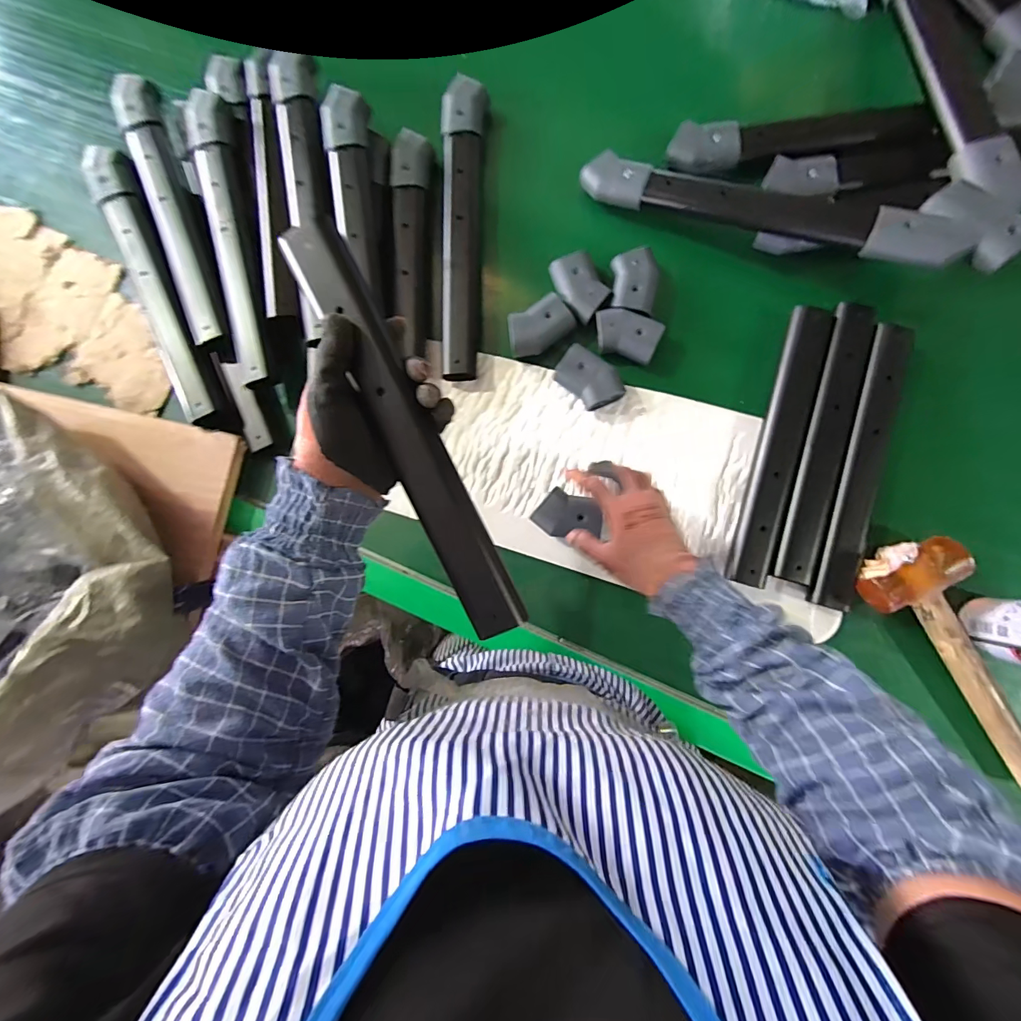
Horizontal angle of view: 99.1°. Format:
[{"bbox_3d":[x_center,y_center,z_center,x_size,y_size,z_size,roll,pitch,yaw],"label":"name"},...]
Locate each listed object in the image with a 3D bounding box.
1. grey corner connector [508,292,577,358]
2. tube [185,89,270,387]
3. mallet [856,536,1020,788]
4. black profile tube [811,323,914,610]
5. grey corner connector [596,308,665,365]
[{"bbox_3d":[0.035,-0.227,0.545,0.082,0.032,0.052,-30,84,1],"label":"grey corner connector"},{"bbox_3d":[-0.367,-0.357,0.562,0.063,0.034,0.401,-11,85,3],"label":"tube"},{"bbox_3d":[0.501,0.158,0.465,0.103,0.049,0.284,-35,84,0],"label":"mallet"},{"bbox_3d":[0.405,-0.053,0.501,0.047,0.031,0.331,16,87,5],"label":"black profile tube"},{"bbox_3d":[0.140,-0.212,0.531,0.077,0.037,0.052,20,87,5],"label":"grey corner connector"}]

